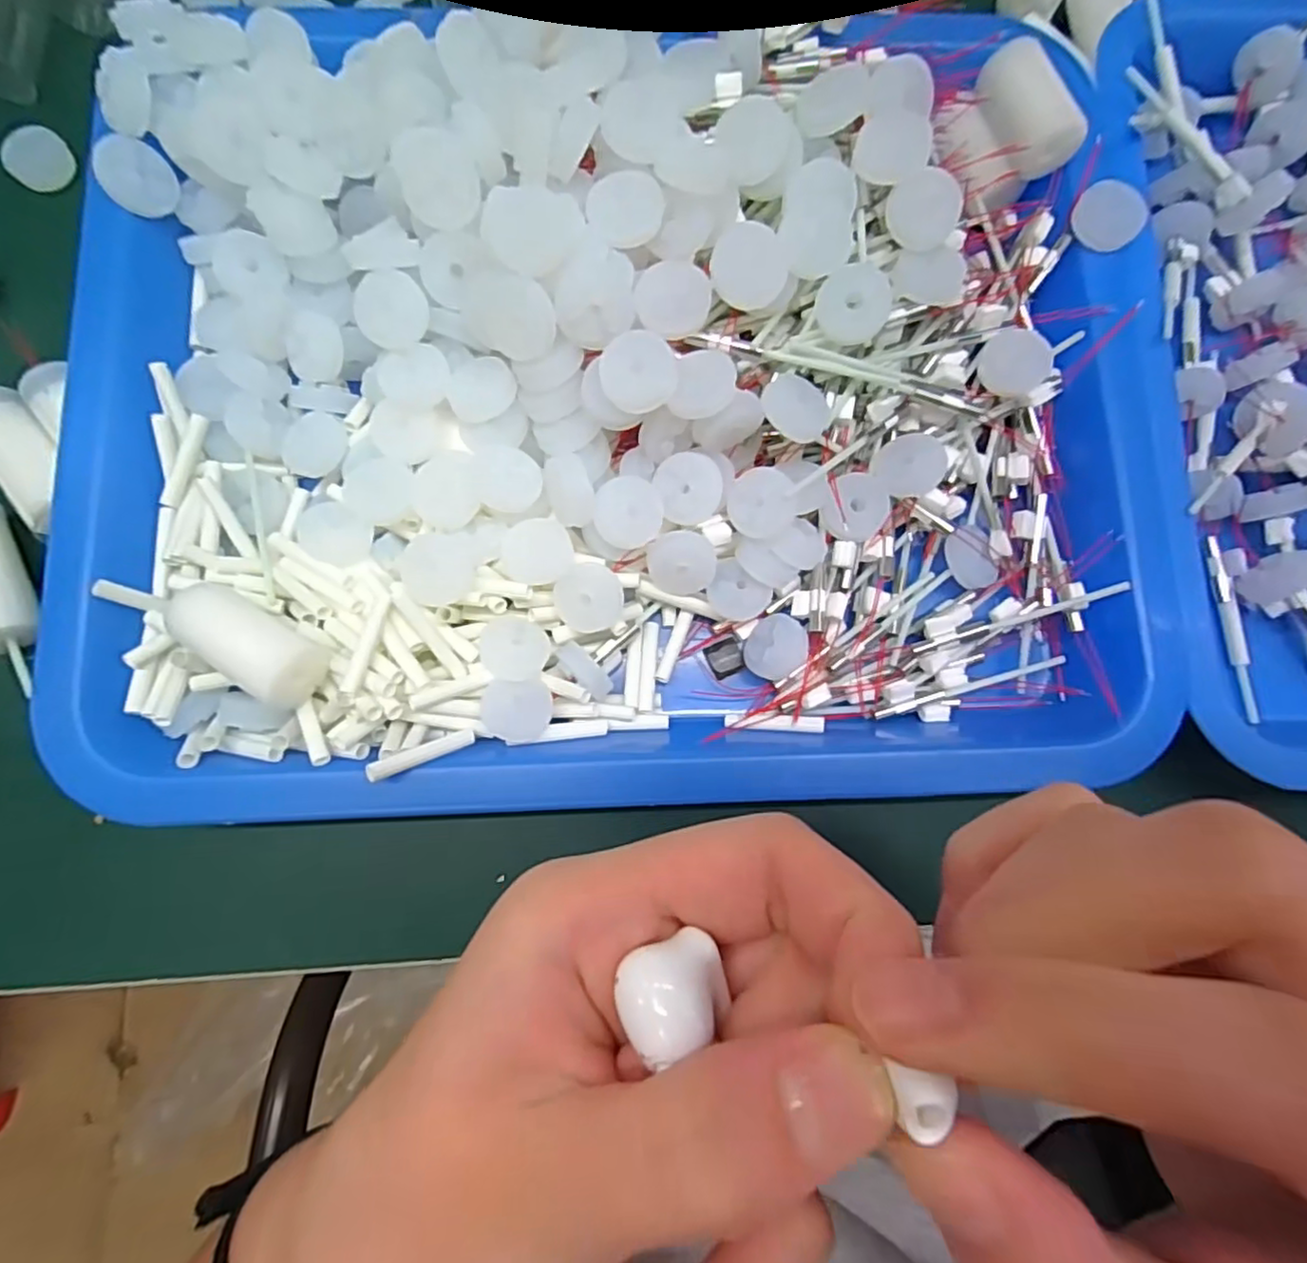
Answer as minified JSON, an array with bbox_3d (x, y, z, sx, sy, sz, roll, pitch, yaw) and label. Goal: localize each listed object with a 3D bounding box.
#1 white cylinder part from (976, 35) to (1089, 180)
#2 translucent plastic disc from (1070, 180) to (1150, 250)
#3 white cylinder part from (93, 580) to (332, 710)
[{"bbox_3d":[0.123,-0.174,0.216,0.018,0.017,0.042,-19,83,-5],"label":"white cylinder part"},{"bbox_3d":[0.148,-0.135,0.211,0.020,0.004,0.021,2,99,13],"label":"translucent plastic disc"},{"bbox_3d":[-0.124,-0.003,0.181,0.067,0.020,0.020,31,82,2],"label":"white cylinder part"}]

